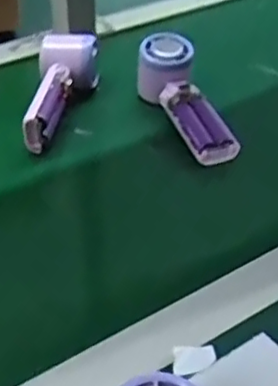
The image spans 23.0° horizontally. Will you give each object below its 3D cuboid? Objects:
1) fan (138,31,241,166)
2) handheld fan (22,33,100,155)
[{"bbox_3d":[0.044,-0.095,0.685,0.046,0.052,0.173,-15,56,-19],"label":"fan"},{"bbox_3d":[-0.076,-0.098,0.687,0.058,0.070,0.144,2,38,2],"label":"handheld fan"}]

